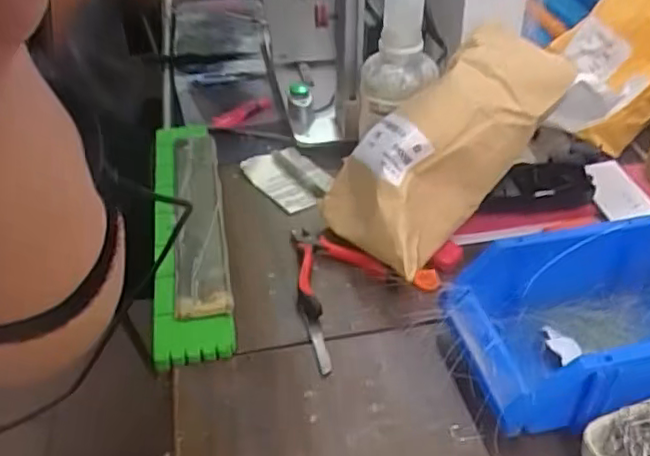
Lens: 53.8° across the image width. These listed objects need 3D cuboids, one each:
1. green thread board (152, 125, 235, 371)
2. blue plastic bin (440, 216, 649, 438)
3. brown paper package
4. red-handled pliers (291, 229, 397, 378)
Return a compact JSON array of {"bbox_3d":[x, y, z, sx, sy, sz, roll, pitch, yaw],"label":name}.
[{"bbox_3d":[-0.130,-0.005,0.604,0.069,0.032,0.338,-9,40,-7],"label":"green thread board"},{"bbox_3d":[0.183,0.066,0.438,0.175,0.072,0.118,-8,40,-6],"label":"blue plastic bin"},{"bbox_3d":[0.101,-0.064,0.542,0.228,0.085,0.132,-47,44,8],"label":"brown paper package"},{"bbox_3d":[0.017,0.049,0.530,0.080,0.018,0.163,-6,40,-3],"label":"red-handled pliers"}]

